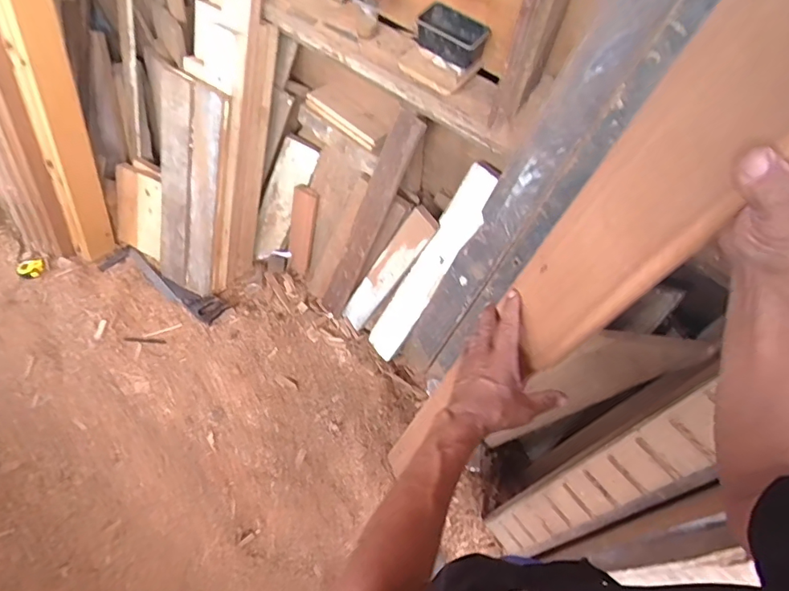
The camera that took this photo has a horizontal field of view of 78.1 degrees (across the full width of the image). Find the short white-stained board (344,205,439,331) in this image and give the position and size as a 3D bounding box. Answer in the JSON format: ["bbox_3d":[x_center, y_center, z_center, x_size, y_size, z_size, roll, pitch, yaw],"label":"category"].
[{"bbox_3d":[-0.026,-0.064,1.467,0.087,0.499,0.022,38,41,0],"label":"short white-stained board"}]

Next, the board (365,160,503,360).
[{"bbox_3d":[0.103,-0.072,1.395,0.111,0.669,0.047,44,39,18],"label":"board"}]

